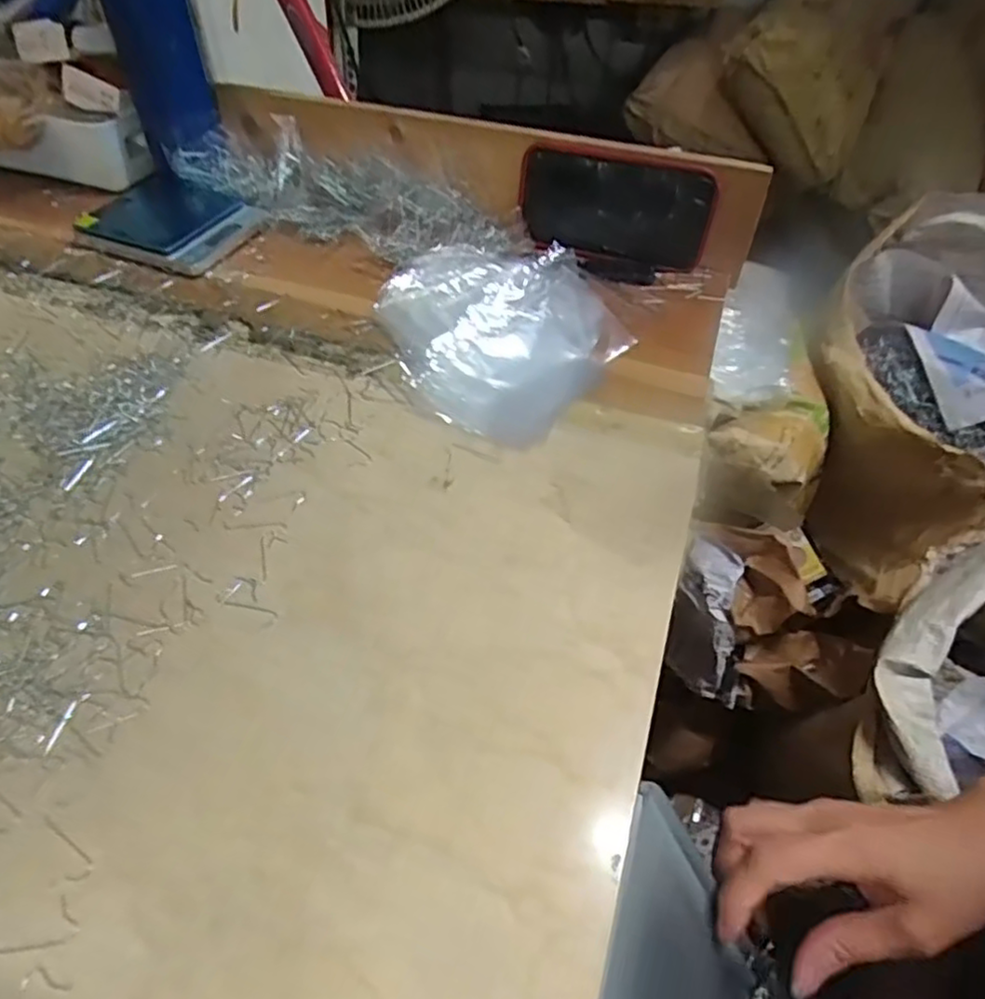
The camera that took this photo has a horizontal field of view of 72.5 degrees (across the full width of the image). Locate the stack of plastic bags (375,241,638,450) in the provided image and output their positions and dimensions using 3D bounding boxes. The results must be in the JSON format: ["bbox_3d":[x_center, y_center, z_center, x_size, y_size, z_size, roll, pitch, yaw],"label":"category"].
[{"bbox_3d":[0.000,-0.126,0.485,0.167,0.030,0.172,31,55,22],"label":"stack of plastic bags"}]

